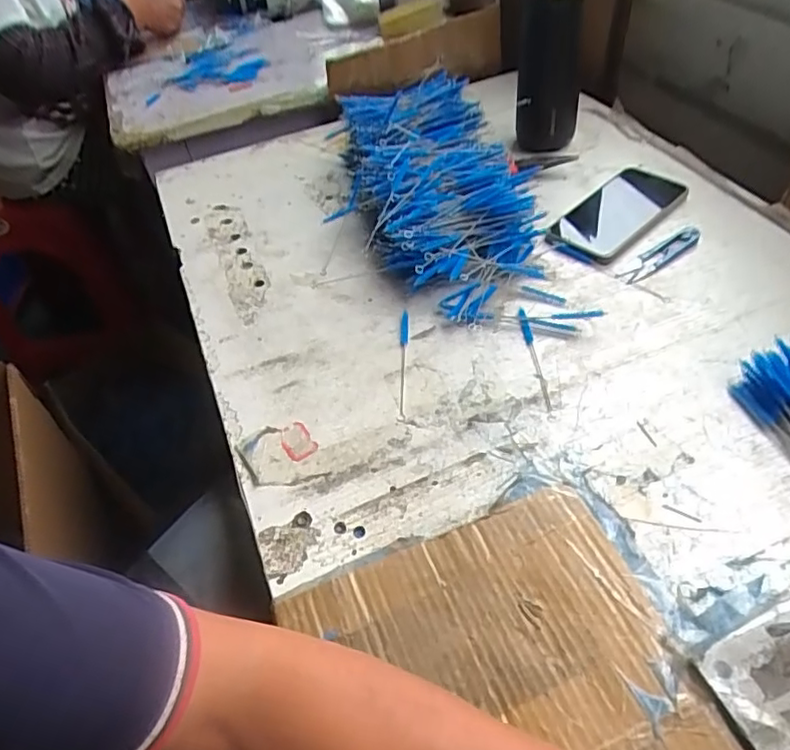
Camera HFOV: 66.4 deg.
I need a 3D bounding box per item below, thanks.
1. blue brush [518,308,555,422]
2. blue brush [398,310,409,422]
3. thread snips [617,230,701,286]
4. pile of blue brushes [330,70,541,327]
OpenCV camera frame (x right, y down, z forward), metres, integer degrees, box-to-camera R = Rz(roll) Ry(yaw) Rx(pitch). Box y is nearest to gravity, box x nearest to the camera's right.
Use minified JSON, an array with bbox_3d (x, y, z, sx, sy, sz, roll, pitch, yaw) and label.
[{"bbox_3d":[0.120,-0.013,0.514,0.008,0.006,0.126,-6,46,2],"label":"blue brush"},{"bbox_3d":[0.007,-0.011,0.526,0.008,0.008,0.122,-3,47,5],"label":"blue brush"},{"bbox_3d":[0.260,-0.117,0.590,0.101,0.007,0.026,-30,50,-20],"label":"thread snips"},{"bbox_3d":[0.037,-0.208,0.653,0.193,0.078,0.378,-16,47,-8],"label":"pile of blue brushes"}]

